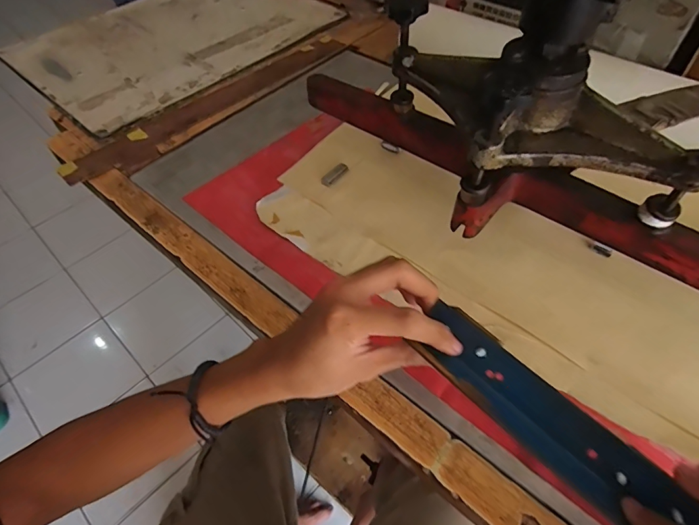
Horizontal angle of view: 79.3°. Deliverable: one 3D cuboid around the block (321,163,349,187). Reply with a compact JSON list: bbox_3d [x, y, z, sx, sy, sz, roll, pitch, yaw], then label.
[{"bbox_3d":[-0.017,-0.102,0.489,0.016,0.007,0.038,33,60,23],"label":"block"}]

